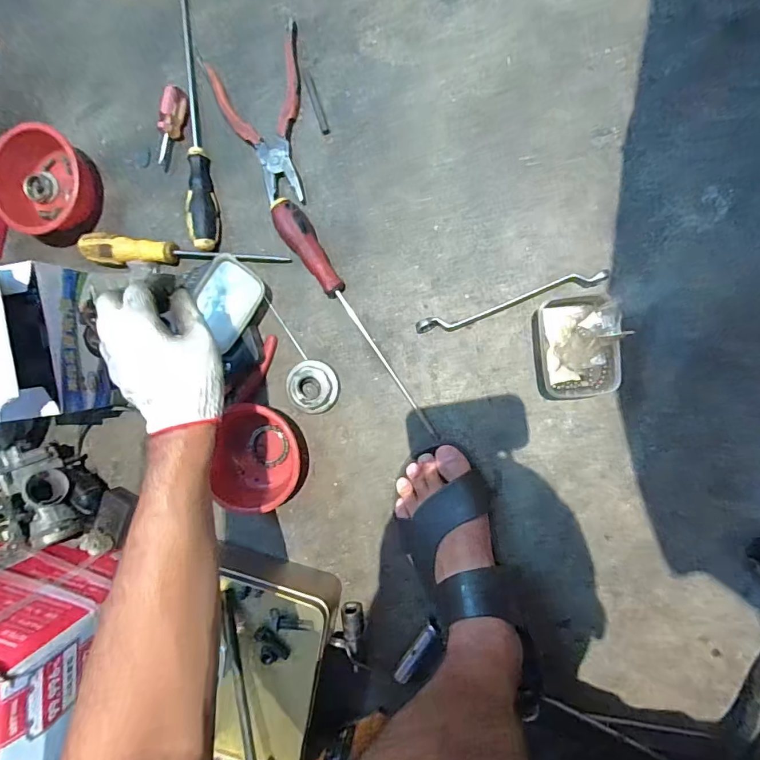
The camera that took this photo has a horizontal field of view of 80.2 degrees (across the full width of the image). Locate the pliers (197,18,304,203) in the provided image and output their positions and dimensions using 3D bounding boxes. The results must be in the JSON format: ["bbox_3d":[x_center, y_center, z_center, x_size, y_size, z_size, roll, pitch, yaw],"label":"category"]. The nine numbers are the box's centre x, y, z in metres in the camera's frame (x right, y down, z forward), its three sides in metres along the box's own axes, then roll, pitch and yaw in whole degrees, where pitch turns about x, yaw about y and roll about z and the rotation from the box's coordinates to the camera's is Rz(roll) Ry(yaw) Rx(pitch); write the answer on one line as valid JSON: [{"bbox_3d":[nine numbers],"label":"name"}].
[{"bbox_3d":[-0.136,-0.288,0.499,0.106,0.010,0.181,-5,93,10],"label":"pliers"}]

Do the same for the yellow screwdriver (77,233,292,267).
[{"bbox_3d":[-0.227,-0.139,0.516,0.241,0.029,0.035,9,95,9],"label":"yellow screwdriver"}]

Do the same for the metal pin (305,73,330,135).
[{"bbox_3d":[-0.068,-0.299,0.488,0.009,0.004,0.068,-17,91,10],"label":"metal pin"}]

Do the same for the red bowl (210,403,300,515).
[{"bbox_3d":[-0.144,0.094,0.515,0.111,0.046,0.107,1,94,9],"label":"red bowl"}]

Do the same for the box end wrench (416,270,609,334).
[{"bbox_3d":[0.132,-0.079,0.465,0.192,0.015,0.019,-16,91,10],"label":"box end wrench"}]

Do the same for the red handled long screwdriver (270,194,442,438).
[{"bbox_3d":[-0.022,-0.067,0.485,0.029,0.035,0.301,-35,88,10],"label":"red handled long screwdriver"}]

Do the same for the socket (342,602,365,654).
[{"bbox_3d":[-0.031,0.285,0.523,0.024,0.020,0.051,-7,93,10],"label":"socket"}]

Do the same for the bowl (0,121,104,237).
[{"bbox_3d":[-0.396,-0.232,0.526,0.112,0.047,0.116,1,94,9],"label":"bowl"}]

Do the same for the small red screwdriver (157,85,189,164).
[{"bbox_3d":[-0.235,-0.287,0.510,0.022,0.024,0.079,19,96,8],"label":"small red screwdriver"}]

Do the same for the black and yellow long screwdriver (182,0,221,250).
[{"bbox_3d":[-0.210,-0.313,0.502,0.026,0.029,0.330,-5,93,10],"label":"black and yellow long screwdriver"}]

